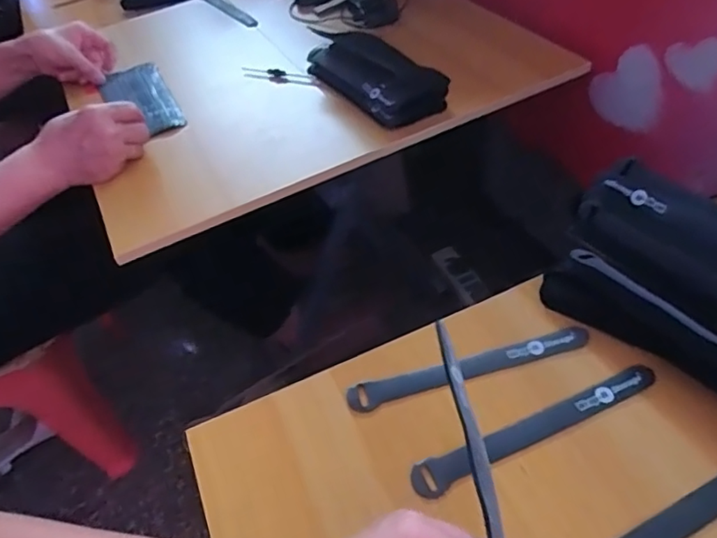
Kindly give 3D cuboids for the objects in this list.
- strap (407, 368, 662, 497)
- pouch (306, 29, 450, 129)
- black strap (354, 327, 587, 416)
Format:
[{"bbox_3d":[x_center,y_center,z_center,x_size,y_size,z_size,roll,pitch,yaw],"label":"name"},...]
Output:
[{"bbox_3d":[0.130,0.112,0.406,0.199,0.006,0.023,-23,47,-12],"label":"strap"},{"bbox_3d":[0.013,-0.247,0.687,0.082,0.047,0.226,-29,49,-17],"label":"pouch"},{"bbox_3d":[0.089,0.078,0.445,0.197,0.009,0.021,-15,46,-5],"label":"black strap"}]

